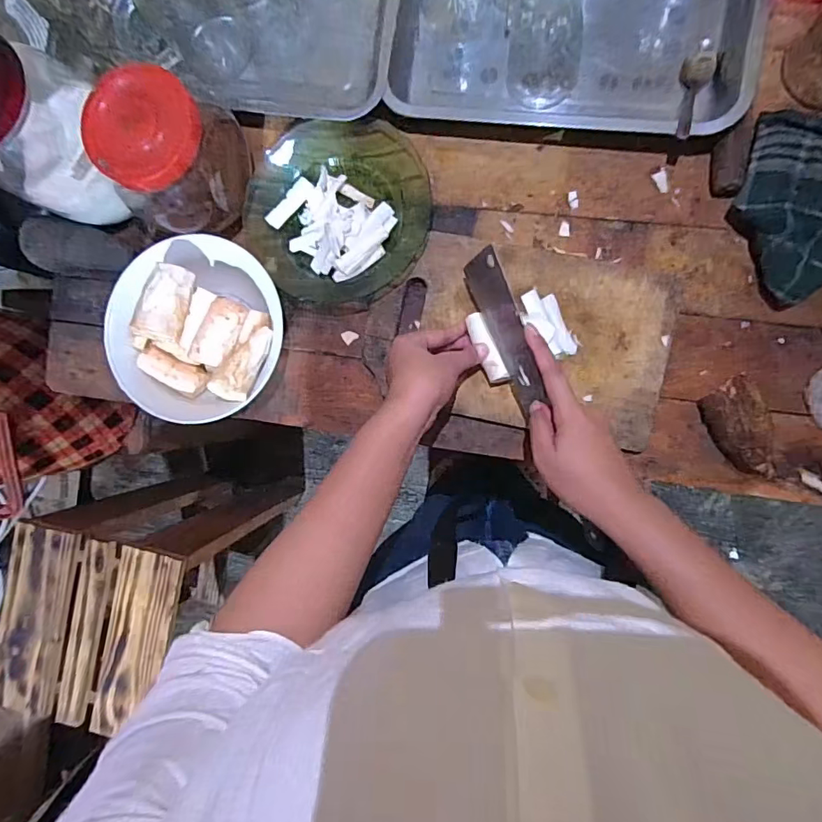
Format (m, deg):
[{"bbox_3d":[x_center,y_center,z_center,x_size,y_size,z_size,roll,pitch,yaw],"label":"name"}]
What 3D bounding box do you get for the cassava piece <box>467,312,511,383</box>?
[{"bbox_3d":[0.073,-0.062,0.491,0.019,0.017,0.071,-23,83,7],"label":"cassava piece"}]

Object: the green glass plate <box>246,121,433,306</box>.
[{"bbox_3d":[-0.081,-0.212,0.536,0.197,0.032,0.188,0,92,7],"label":"green glass plate"}]

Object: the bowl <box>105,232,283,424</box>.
[{"bbox_3d":[-0.219,-0.083,0.525,0.176,0.090,0.183,0,92,7],"label":"bowl"}]

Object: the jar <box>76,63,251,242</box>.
[{"bbox_3d":[-0.229,-0.238,0.495,0.097,0.137,0.111,6,93,7],"label":"jar"}]

